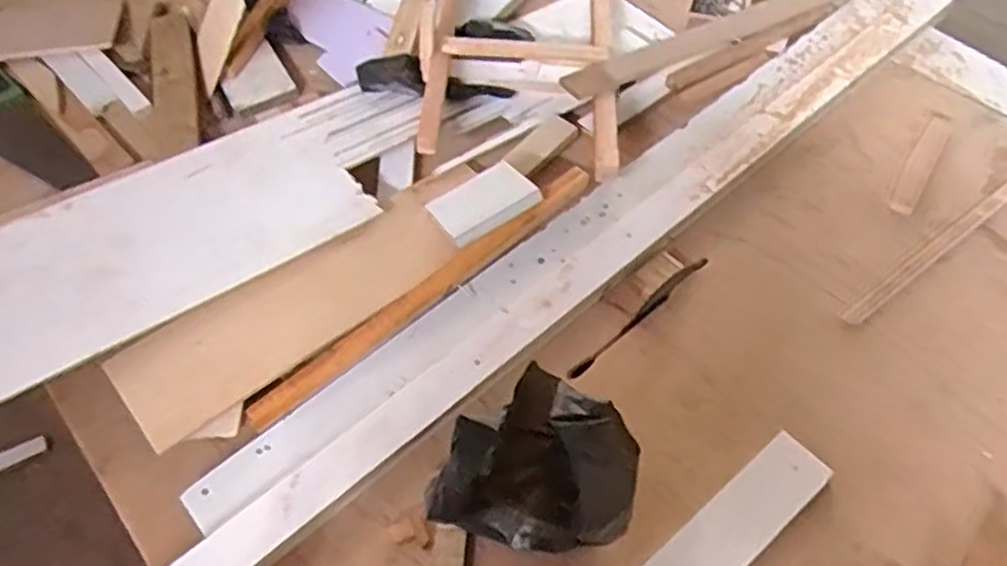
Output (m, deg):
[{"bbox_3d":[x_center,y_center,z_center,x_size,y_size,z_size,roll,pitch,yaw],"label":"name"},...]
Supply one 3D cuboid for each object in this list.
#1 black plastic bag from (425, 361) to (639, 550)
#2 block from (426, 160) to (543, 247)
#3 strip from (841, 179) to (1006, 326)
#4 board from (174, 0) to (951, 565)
[{"bbox_3d":[0.043,0.179,0.671,0.138,0.186,0.170,24,58,21],"label":"black plastic bag"},{"bbox_3d":[-0.026,-0.104,0.947,0.123,0.014,0.097,-35,51,-6],"label":"block"},{"bbox_3d":[0.565,-0.059,0.938,0.399,0.012,0.025,-32,57,-19],"label":"strip"},{"bbox_3d":[0.159,-0.051,0.923,1.355,0.024,0.060,-37,59,-22],"label":"board"}]

